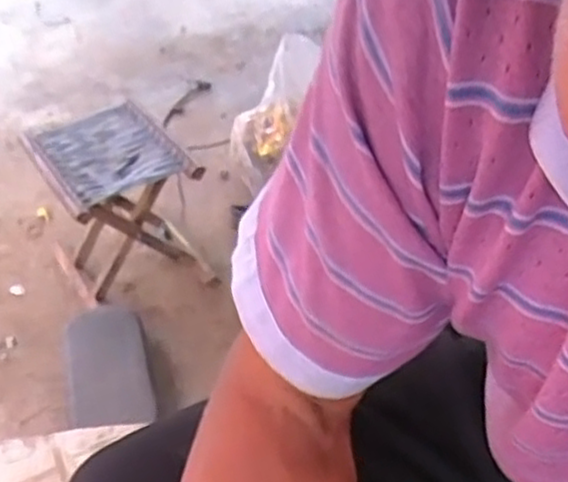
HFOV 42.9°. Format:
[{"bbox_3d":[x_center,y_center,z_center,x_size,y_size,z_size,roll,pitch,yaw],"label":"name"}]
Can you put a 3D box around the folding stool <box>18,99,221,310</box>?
[{"bbox_3d":[-0.320,-0.053,1.435,0.251,0.315,0.285,-23,44,-23],"label":"folding stool"}]

